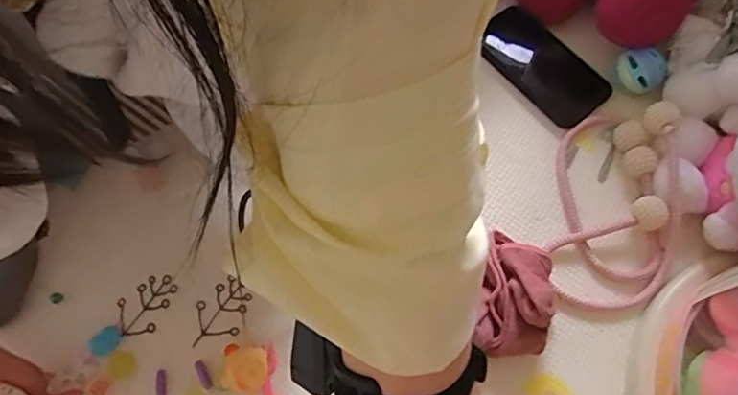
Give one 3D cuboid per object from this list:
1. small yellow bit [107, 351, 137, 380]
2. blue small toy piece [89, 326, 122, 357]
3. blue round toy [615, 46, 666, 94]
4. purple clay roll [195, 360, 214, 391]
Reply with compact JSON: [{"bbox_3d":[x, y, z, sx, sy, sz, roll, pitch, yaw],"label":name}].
[{"bbox_3d":[-0.210,0.141,0.459,0.021,0.004,0.024,-40,73,-17],"label":"small yellow bit"},{"bbox_3d":[-0.227,0.123,0.466,0.026,0.004,0.022,-38,72,-16],"label":"blue small toy piece"},{"bbox_3d":[0.280,-0.130,0.556,0.038,0.042,0.045,-35,71,-15],"label":"blue round toy"},{"bbox_3d":[-0.140,0.149,0.455,0.009,0.004,0.026,-28,70,-13],"label":"purple clay roll"}]

